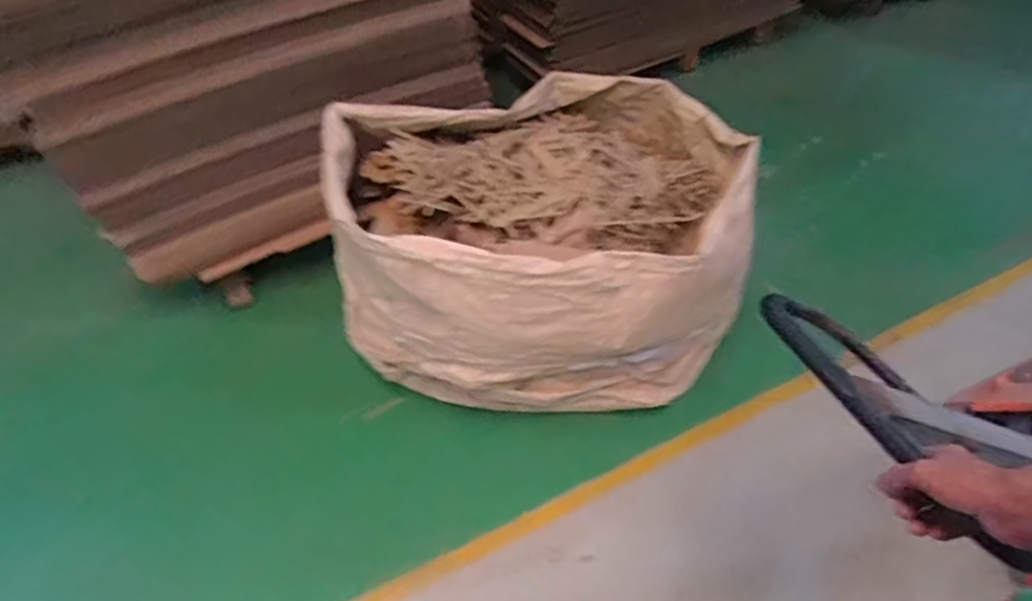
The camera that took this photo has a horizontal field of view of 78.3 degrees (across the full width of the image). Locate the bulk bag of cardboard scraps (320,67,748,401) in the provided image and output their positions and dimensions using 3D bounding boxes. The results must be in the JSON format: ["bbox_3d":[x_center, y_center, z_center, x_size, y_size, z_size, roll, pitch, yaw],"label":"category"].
[{"bbox_3d":[0.085,-0.203,1.854,1.191,0.646,0.836,-9,45,1],"label":"bulk bag of cardboard scraps"}]

